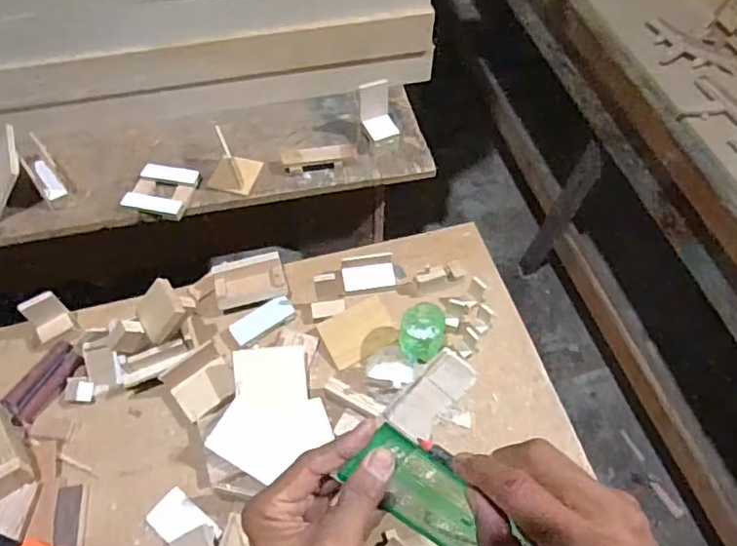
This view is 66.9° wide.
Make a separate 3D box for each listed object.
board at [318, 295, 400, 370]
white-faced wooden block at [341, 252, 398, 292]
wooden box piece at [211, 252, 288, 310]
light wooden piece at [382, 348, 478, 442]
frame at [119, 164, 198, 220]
[{"bbox_3d":[-0.013,0.080,0.773,0.095,0.011,0.074,-24,60,-15],"label":"board"},{"bbox_3d":[0.001,-0.004,0.818,0.077,0.018,0.049,-8,57,-5],"label":"white-faced wooden block"},{"bbox_3d":[-0.170,0.011,0.803,0.097,0.033,0.078,-14,57,-9],"label":"wooden box piece"},{"bbox_3d":[0.038,0.073,0.337,0.029,0.005,0.056,35,93,-5],"label":"light wooden piece"},{"bbox_3d":[-0.324,-0.127,0.881,0.092,0.026,0.096,9,57,6],"label":"frame"}]

